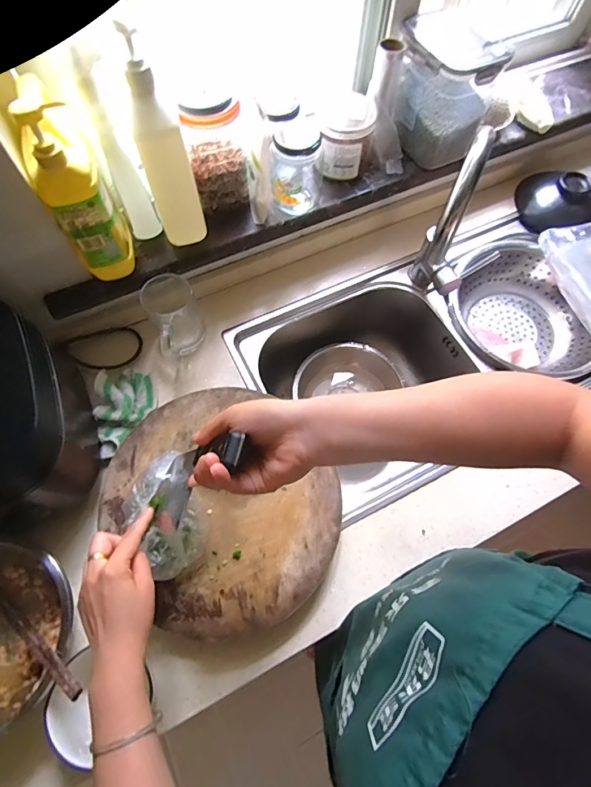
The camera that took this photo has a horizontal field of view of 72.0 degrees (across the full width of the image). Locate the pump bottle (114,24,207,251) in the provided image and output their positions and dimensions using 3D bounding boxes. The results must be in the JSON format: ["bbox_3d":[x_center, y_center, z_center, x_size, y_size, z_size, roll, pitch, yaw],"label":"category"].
[{"bbox_3d":[-0.176,-0.312,0.574,0.067,0.263,0.052,-15,68,-8],"label":"pump bottle"}]

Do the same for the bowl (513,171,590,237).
[{"bbox_3d":[0.577,-0.421,0.872,0.181,0.065,0.162,-9,67,-5],"label":"bowl"}]

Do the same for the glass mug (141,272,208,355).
[{"bbox_3d":[-0.192,-0.116,0.674,0.083,0.123,0.102,-24,69,-11],"label":"glass mug"}]

